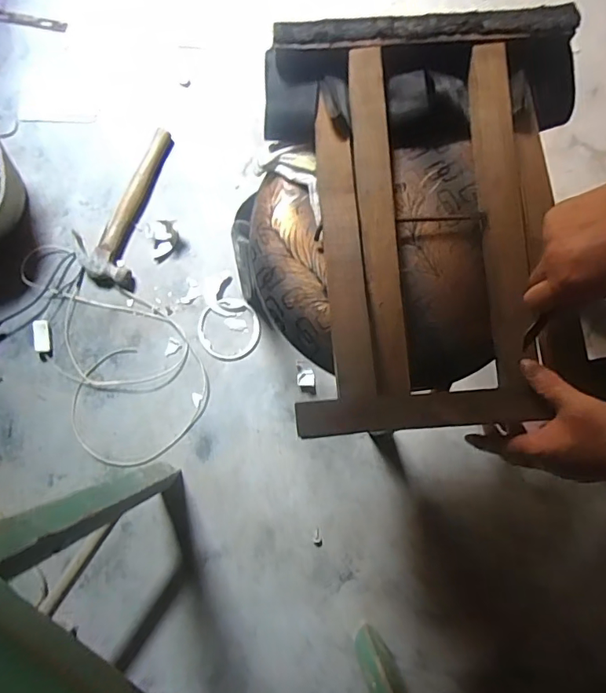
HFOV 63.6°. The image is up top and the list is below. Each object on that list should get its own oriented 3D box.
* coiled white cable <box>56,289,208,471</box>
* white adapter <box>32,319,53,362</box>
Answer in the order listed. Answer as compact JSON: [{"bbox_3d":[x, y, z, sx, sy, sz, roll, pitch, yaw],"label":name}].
[{"bbox_3d":[-0.322,0.048,0.945,0.264,0.016,0.345,-8,80,0],"label":"coiled white cable"},{"bbox_3d":[-0.506,-0.013,0.950,0.029,0.020,0.078,-8,80,0],"label":"white adapter"}]

